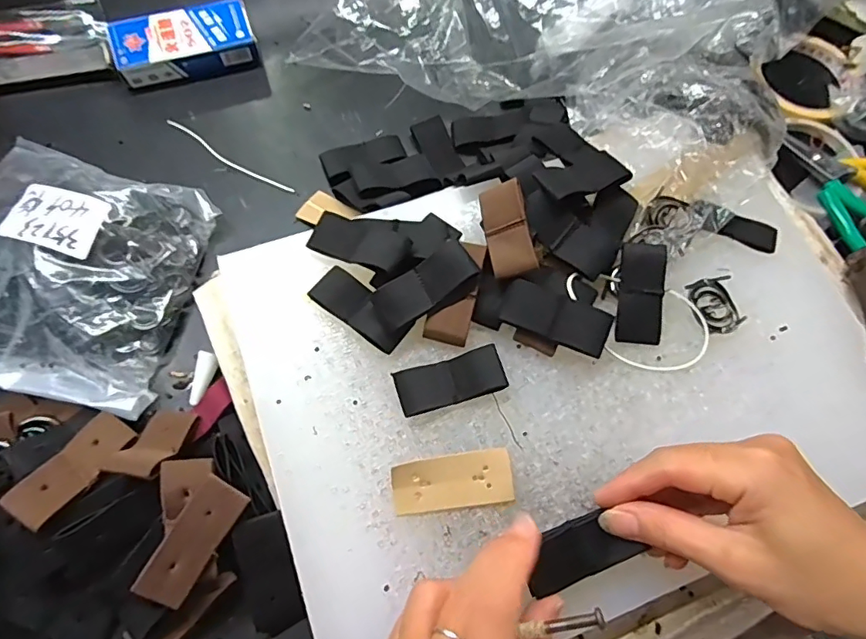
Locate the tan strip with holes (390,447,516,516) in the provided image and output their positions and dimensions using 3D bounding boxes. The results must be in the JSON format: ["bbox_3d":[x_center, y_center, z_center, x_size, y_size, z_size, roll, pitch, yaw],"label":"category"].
[{"bbox_3d":[0.010,0.085,0.270,0.062,0.006,0.027,-6,71,-5],"label":"tan strip with holes"}]

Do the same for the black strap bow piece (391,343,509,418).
[{"bbox_3d":[0.010,0.035,0.289,0.059,0.010,0.026,-15,72,-8],"label":"black strap bow piece"}]

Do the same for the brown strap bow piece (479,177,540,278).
[{"bbox_3d":[0.044,-0.052,0.299,0.025,0.010,0.060,-17,66,15],"label":"brown strap bow piece"}]

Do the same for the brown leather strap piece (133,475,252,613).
[{"bbox_3d":[-0.120,0.112,0.259,0.025,0.004,0.062,34,79,-7],"label":"brown leather strap piece"}]

